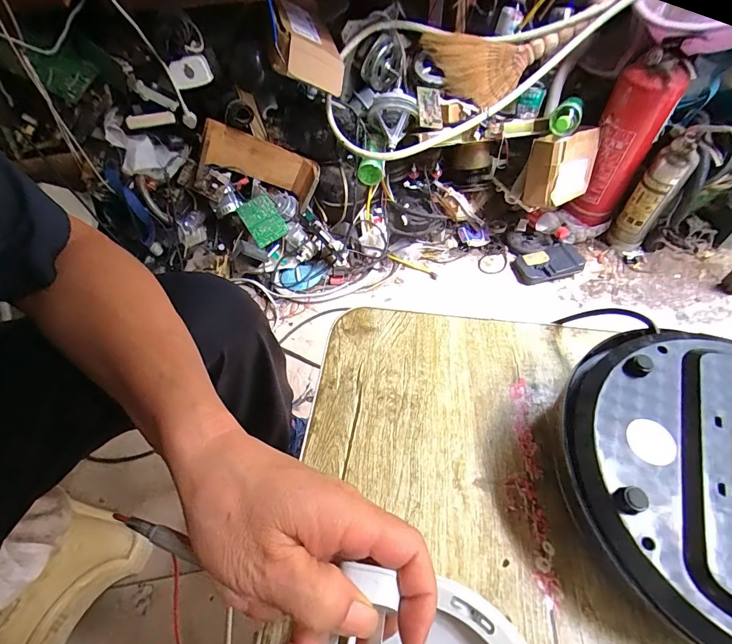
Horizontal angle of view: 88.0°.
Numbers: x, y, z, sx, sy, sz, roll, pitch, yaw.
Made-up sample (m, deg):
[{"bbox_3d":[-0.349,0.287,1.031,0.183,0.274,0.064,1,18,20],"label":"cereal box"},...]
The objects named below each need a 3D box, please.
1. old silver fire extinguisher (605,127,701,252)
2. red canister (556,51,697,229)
[{"bbox_3d":[0.741,-0.328,0.998,0.080,0.315,0.083,-20,54,-12],"label":"old silver fire extinguisher"},{"bbox_3d":[0.655,-0.453,0.985,0.139,0.382,0.143,27,59,22],"label":"red canister"}]

